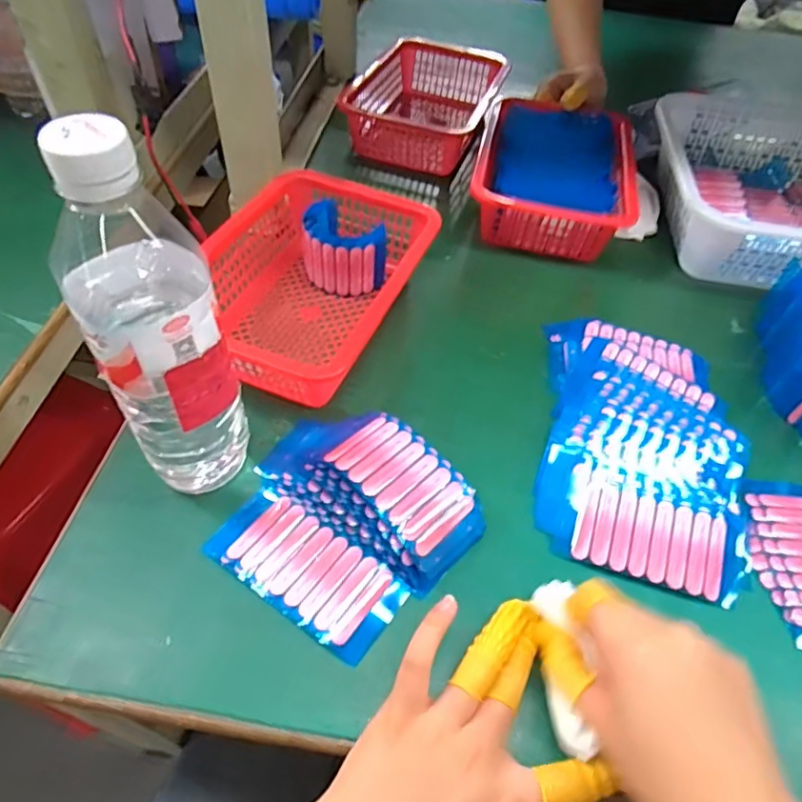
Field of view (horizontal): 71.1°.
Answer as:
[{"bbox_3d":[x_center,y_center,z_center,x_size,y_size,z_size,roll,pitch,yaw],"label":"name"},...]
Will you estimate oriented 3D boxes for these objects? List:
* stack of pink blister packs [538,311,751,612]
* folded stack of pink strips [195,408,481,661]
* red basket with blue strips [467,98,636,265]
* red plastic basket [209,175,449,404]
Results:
[{"bbox_3d":[0.179,0.026,0.415,0.140,0.026,0.223,14,51,5],"label":"stack of pink blister packs"},{"bbox_3d":[-0.037,0.068,0.350,0.144,0.041,0.129,30,56,18],"label":"folded stack of pink strips"},{"bbox_3d":[0.159,-0.236,0.602,0.156,0.071,0.199,13,52,6],"label":"red basket with blue strips"},{"bbox_3d":[-0.072,-0.098,0.463,0.155,0.066,0.219,22,53,12],"label":"red plastic basket"}]

